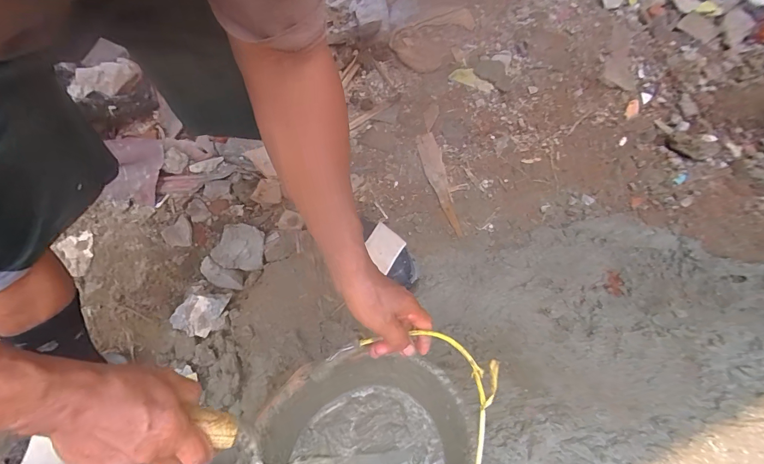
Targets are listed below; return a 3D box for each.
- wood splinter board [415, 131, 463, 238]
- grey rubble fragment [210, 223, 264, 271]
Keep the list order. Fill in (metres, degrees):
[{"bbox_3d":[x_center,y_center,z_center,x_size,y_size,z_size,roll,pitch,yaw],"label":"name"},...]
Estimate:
[{"bbox_3d":[0.136,-0.118,0.866,0.048,0.010,0.289,-13,64,0],"label":"wood splinter board"},{"bbox_3d":[-0.311,0.040,0.788,0.094,0.083,0.021,12,15,-32],"label":"grey rubble fragment"}]

